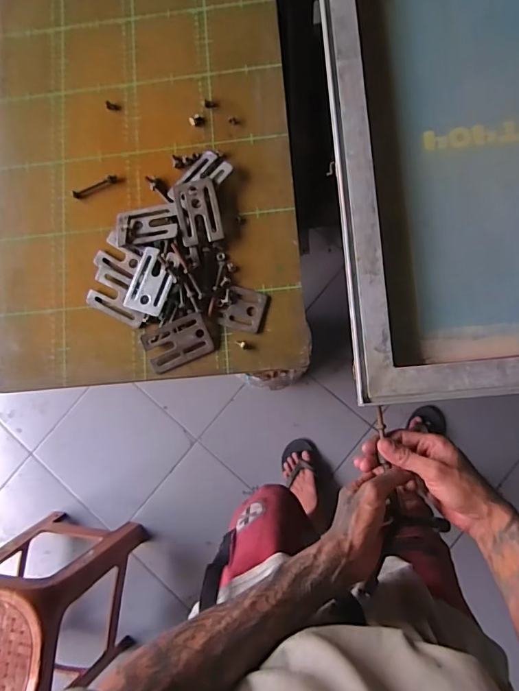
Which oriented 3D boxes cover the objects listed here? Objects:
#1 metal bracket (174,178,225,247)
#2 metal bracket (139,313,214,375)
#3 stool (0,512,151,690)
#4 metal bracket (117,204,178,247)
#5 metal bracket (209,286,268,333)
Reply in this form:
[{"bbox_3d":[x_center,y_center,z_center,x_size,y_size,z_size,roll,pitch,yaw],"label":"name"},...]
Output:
[{"bbox_3d":[-0.076,-0.167,0.550,0.052,0.009,0.082,-11,84,3],"label":"metal bracket"},{"bbox_3d":[-0.098,-0.003,0.536,0.078,0.008,0.051,-22,91,2],"label":"metal bracket"},{"bbox_3d":[-0.551,0.695,1.183,0.331,0.470,0.352,7,82,5],"label":"stool"},{"bbox_3d":[-0.142,-0.152,0.553,0.078,0.010,0.047,-9,85,4],"label":"metal bracket"},{"bbox_3d":[-0.027,-0.046,0.540,0.063,0.007,0.049,15,87,5],"label":"metal bracket"}]

